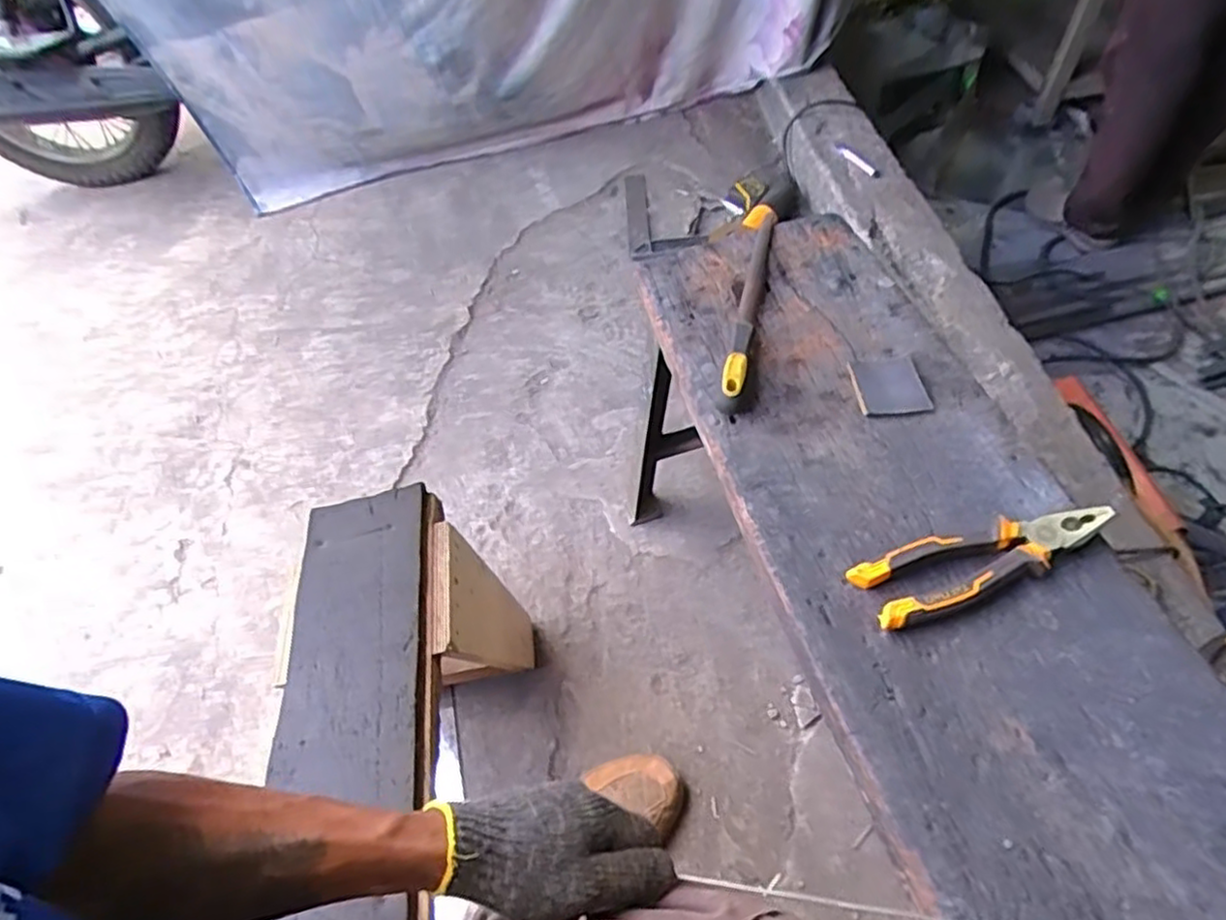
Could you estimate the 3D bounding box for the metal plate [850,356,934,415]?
[{"bbox_3d":[0.252,-0.068,0.627,0.062,0.004,0.067,-6,55,2],"label":"metal plate"}]

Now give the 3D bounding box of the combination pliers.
[{"bbox_3d":[0.278,0.077,0.509,0.192,0.027,0.053,-16,55,-5],"label":"combination pliers"}]

